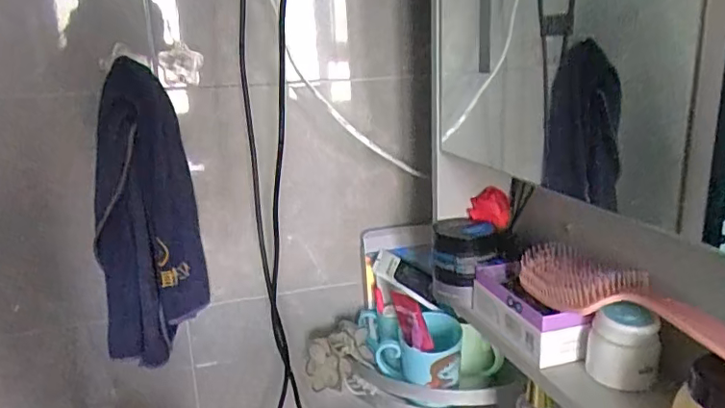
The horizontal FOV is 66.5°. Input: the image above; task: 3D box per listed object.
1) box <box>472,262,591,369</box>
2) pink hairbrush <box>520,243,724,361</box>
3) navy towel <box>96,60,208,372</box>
[{"bbox_3d":[0.159,0.107,0.544,0.047,0.052,0.132,-7,16,-19],"label":"box"},{"bbox_3d":[0.211,0.082,0.458,0.061,0.039,0.229,-6,16,-16],"label":"pink hairbrush"},{"bbox_3d":[-0.275,0.019,0.706,0.130,0.348,0.078,-8,16,-20],"label":"navy towel"}]

